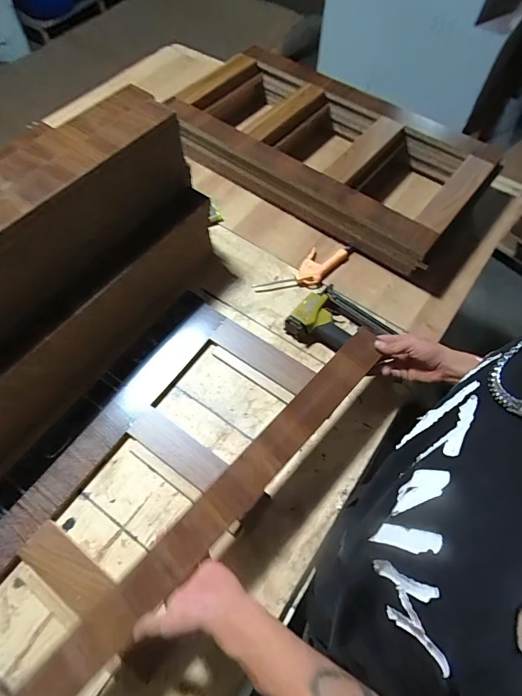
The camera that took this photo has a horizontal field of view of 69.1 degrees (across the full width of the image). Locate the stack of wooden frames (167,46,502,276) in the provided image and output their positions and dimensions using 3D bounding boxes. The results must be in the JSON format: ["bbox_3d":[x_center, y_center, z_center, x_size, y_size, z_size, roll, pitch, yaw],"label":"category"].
[{"bbox_3d":[0.190,-0.533,0.972,0.754,0.107,0.504,39,68,17],"label":"stack of wooden frames"}]

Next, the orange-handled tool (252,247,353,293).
[{"bbox_3d":[0.106,-0.173,0.848,0.238,0.024,0.084,-34,68,-17],"label":"orange-handled tool"}]

